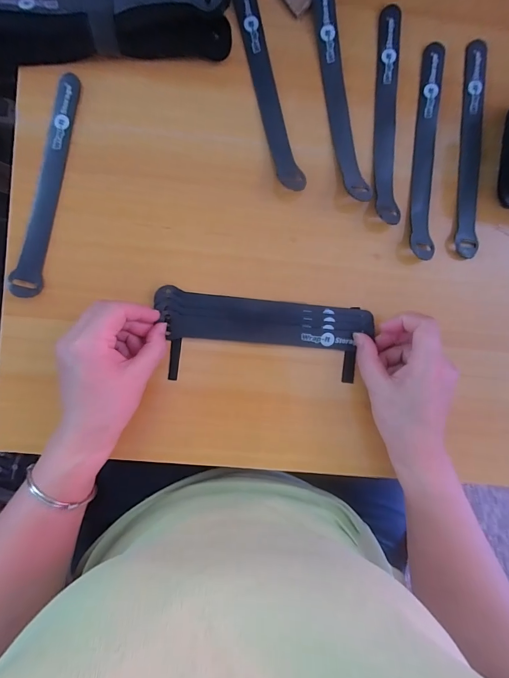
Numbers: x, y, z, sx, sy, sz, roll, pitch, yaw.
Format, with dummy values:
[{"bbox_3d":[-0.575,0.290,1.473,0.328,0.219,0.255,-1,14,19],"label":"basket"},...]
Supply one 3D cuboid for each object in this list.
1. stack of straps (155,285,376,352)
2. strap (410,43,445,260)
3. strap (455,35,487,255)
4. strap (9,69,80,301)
[{"bbox_3d":[0.011,-0.016,0.318,0.194,0.008,0.040,5,89,-4],"label":"stack of straps"},{"bbox_3d":[0.161,-0.177,0.322,0.021,0.010,0.204,6,92,-3],"label":"strap"},{"bbox_3d":[0.205,-0.182,0.326,0.021,0.007,0.209,5,92,-3],"label":"strap"},{"bbox_3d":[-0.186,-0.138,0.312,0.024,0.005,0.203,10,88,-14],"label":"strap"}]

